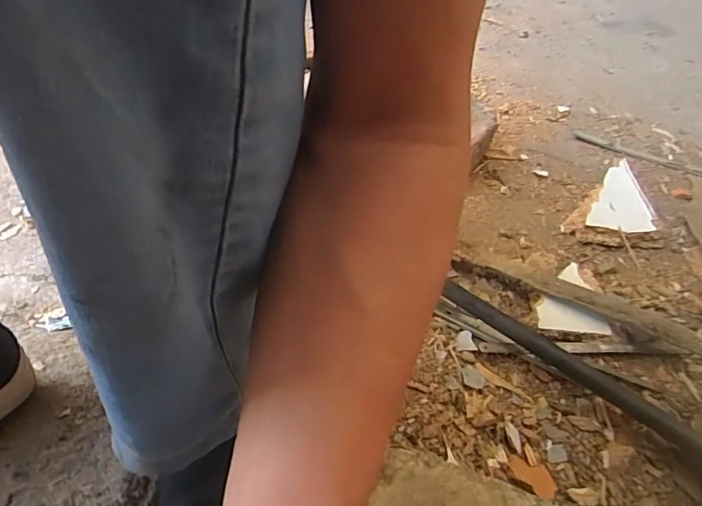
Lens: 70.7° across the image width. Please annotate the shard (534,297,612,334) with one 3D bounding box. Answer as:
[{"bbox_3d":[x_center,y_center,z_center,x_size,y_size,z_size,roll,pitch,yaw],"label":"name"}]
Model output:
[{"bbox_3d":[0.219,0.068,0.490,0.068,0.008,0.033,19,56,17],"label":"shard"}]

